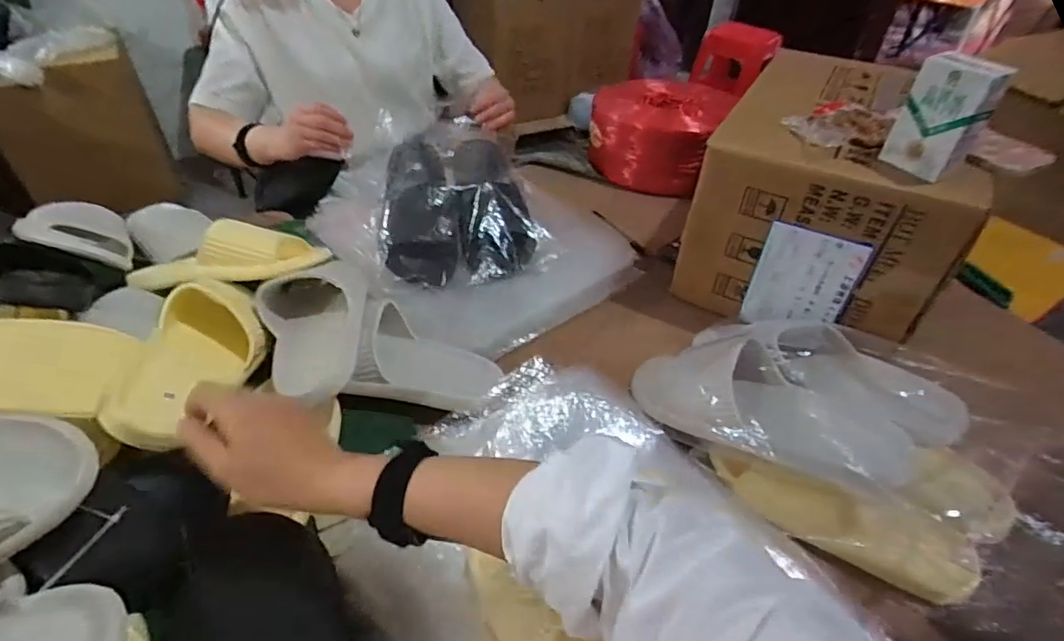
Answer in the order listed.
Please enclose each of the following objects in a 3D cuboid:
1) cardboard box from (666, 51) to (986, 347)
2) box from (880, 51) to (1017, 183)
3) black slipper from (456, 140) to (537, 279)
[{"bbox_3d":[0.403,-0.175,0.739,0.283,0.241,0.319,25,47,21],"label":"cardboard box"},{"bbox_3d":[0.405,-0.202,0.546,0.022,0.112,0.075,-15,46,-19],"label":"box"},{"bbox_3d":[-0.060,-0.178,0.824,0.100,0.057,0.240,-7,63,-11],"label":"black slipper"}]

